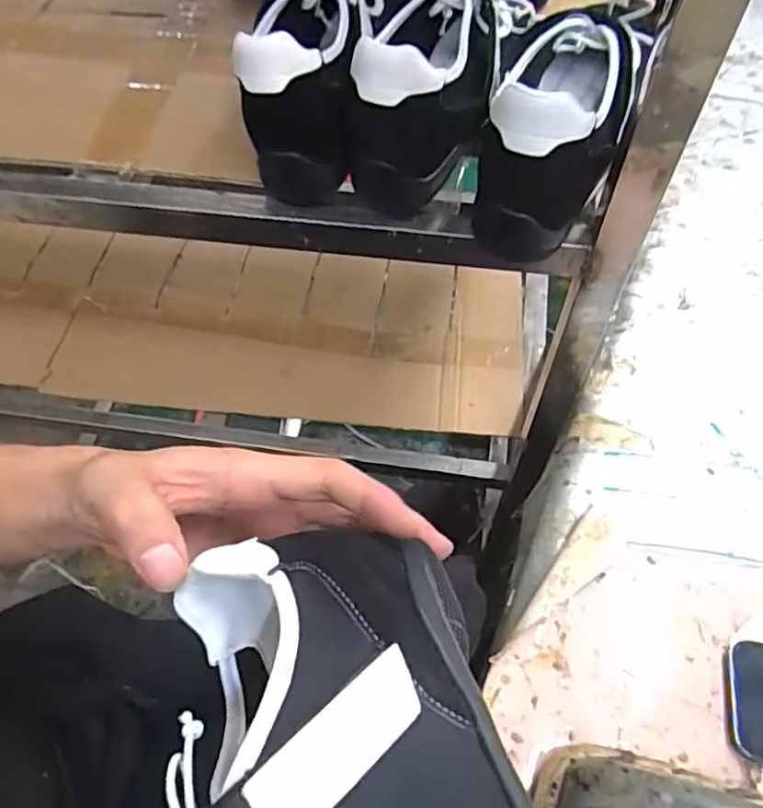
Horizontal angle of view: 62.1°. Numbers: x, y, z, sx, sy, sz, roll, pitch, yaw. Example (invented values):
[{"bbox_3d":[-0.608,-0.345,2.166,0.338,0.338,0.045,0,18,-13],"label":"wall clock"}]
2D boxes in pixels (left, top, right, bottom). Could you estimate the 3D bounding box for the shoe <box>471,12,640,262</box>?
[{"bbox_3d":[0.120,-0.200,0.413,0.073,0.103,0.194,15,60,12],"label":"shoe"}]

